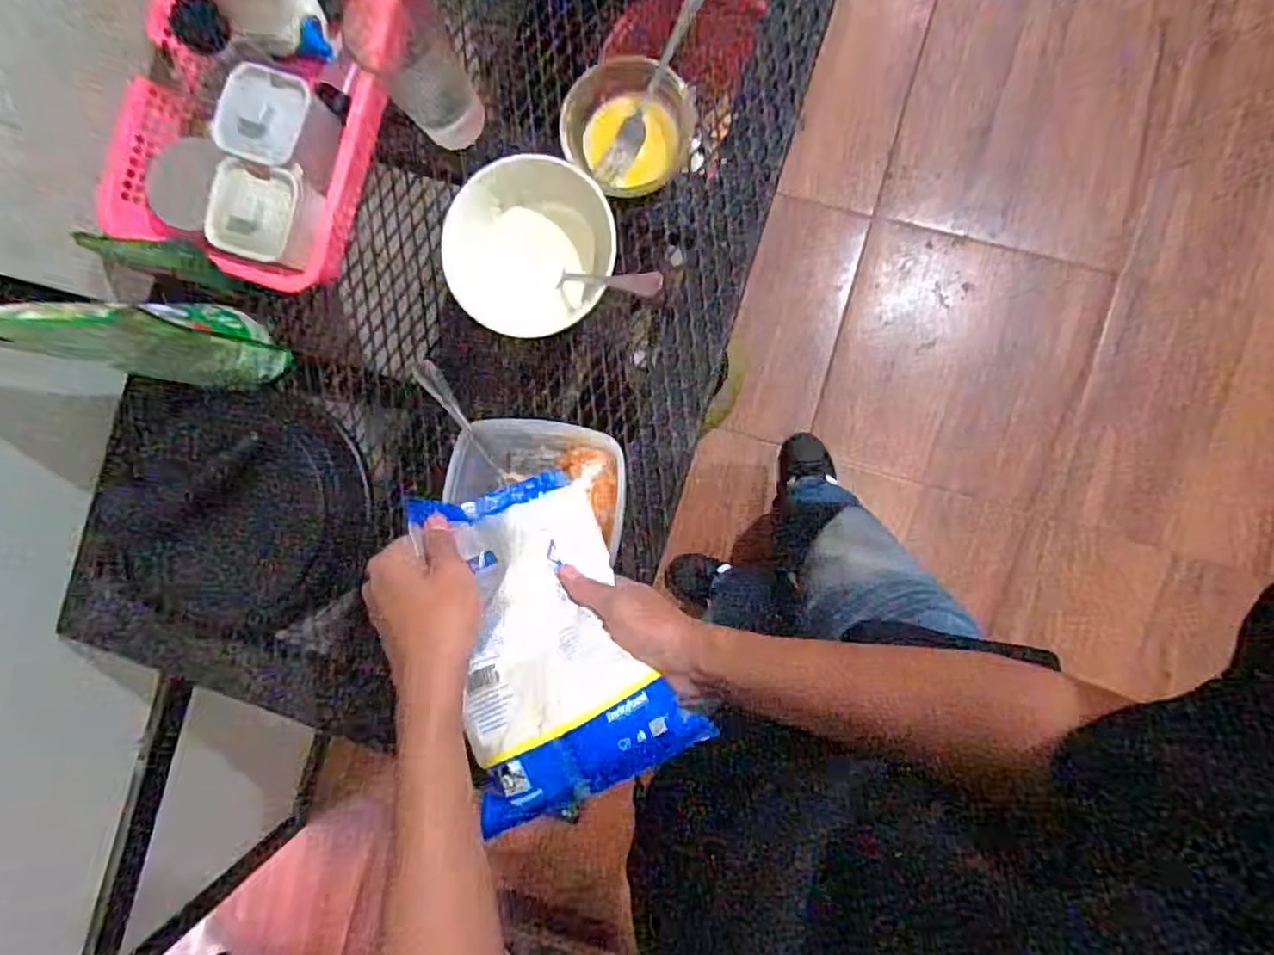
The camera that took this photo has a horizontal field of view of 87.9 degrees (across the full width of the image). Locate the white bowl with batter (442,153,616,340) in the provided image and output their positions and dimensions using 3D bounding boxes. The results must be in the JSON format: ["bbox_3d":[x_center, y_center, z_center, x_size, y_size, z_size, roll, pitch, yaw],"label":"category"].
[{"bbox_3d":[-0.094,-0.210,0.611,0.138,0.072,0.155,-1,91,6],"label":"white bowl with batter"}]

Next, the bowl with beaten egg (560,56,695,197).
[{"bbox_3d":[-0.011,-0.325,0.608,0.118,0.054,0.111,0,91,6],"label":"bowl with beaten egg"}]

